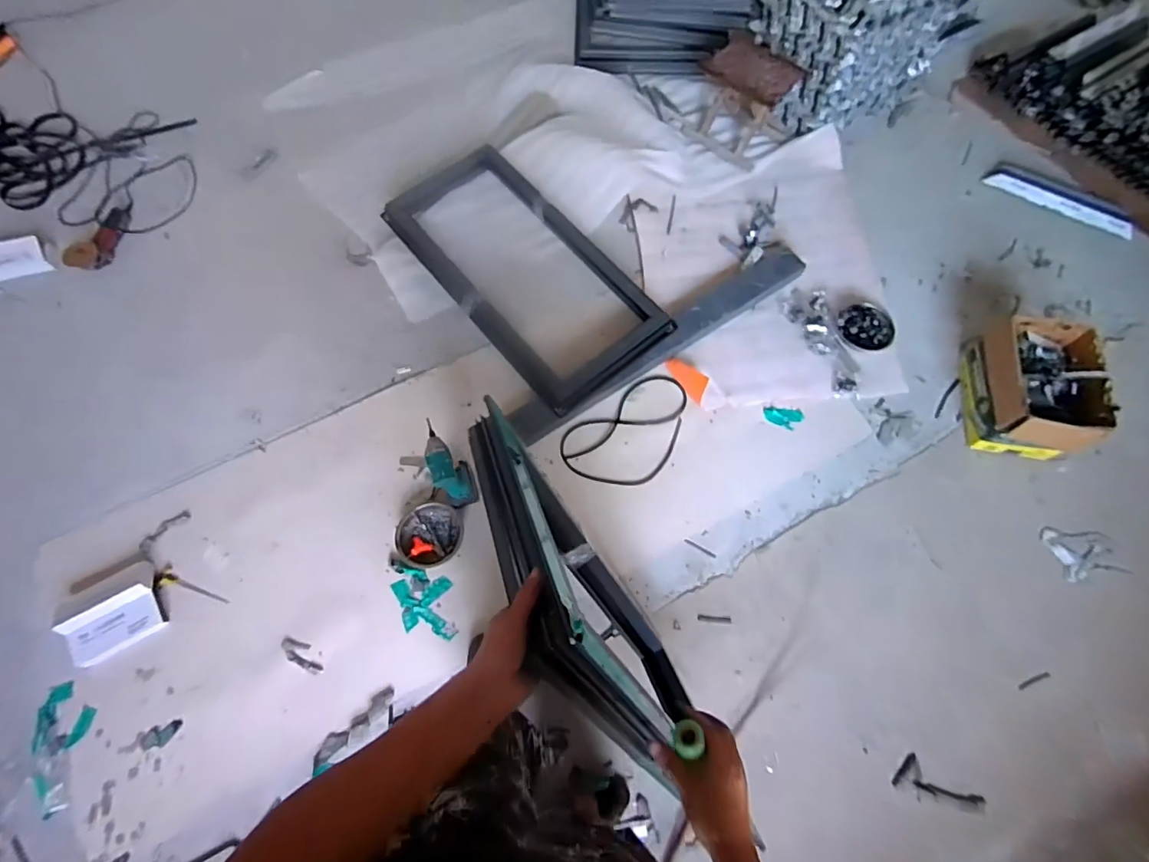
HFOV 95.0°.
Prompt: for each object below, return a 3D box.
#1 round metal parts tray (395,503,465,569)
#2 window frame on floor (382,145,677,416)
[{"bbox_3d":[-0.399,0.285,1.454,0.177,0.035,0.171,1,68,-1],"label":"round metal parts tray"},{"bbox_3d":[-0.198,-0.544,1.744,0.474,0.085,1.018,-42,77,-7],"label":"window frame on floor"}]

